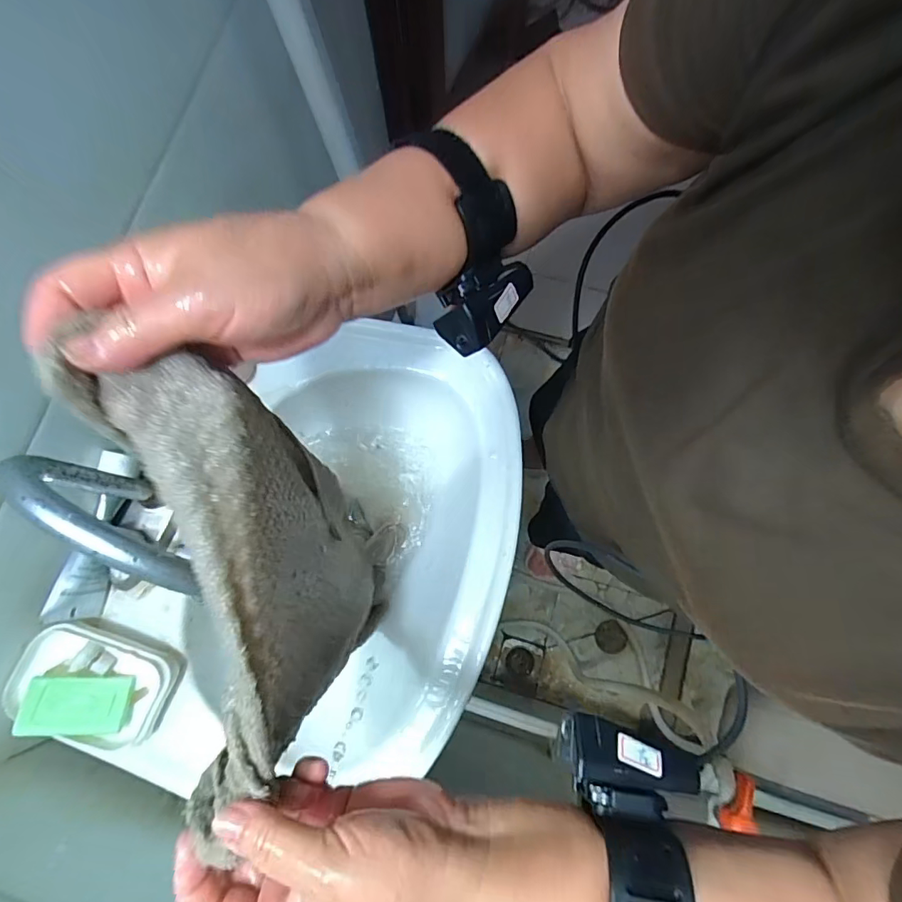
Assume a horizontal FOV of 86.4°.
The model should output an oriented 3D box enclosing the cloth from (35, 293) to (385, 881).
[{"bbox_3d":[-0.109,0.091,0.340,0.049,0.368,0.193,-5,78,0],"label":"cloth"}]

